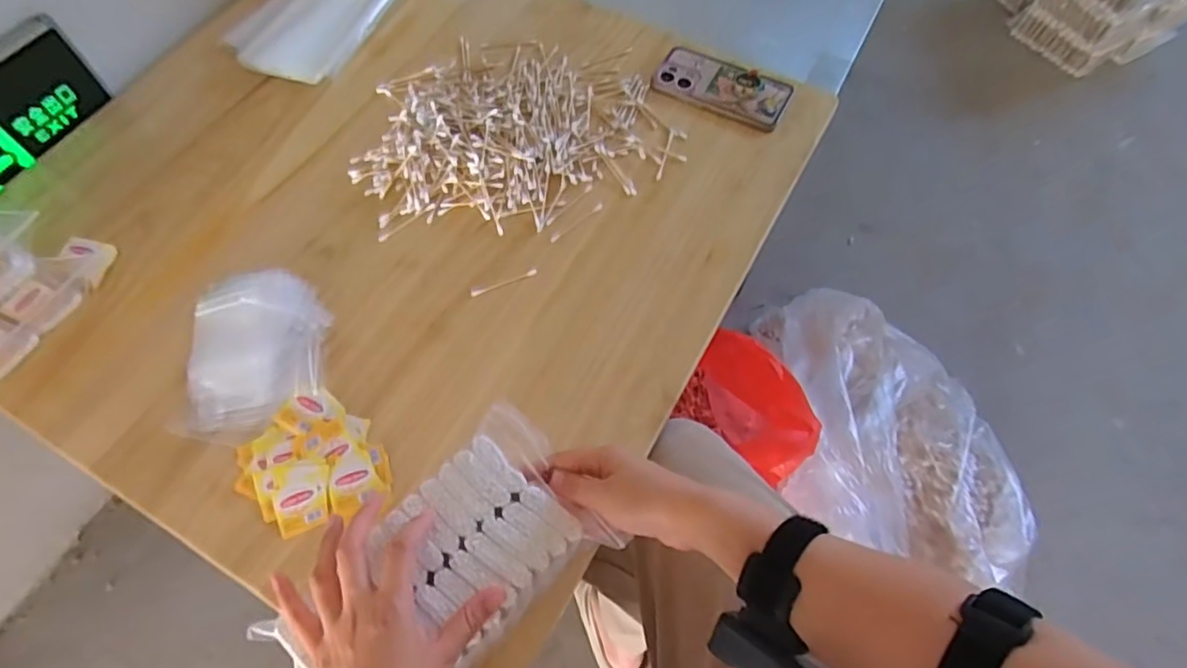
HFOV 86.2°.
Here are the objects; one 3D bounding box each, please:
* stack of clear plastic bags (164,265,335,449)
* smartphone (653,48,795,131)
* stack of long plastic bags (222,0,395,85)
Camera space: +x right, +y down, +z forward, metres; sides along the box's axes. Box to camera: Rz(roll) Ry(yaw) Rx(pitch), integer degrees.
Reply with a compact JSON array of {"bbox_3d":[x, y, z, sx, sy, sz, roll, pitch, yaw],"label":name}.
[{"bbox_3d":[-0.328,0.017,0.614,0.129,0.019,0.173,0,65,0],"label":"stack of clear plastic bags"},{"bbox_3d":[0.156,-0.304,0.768,0.159,0.016,0.079,25,67,12],"label":"smartphone"},{"bbox_3d":[-0.359,-0.416,0.828,0.149,0.017,0.222,22,67,10],"label":"stack of long plastic bags"}]

